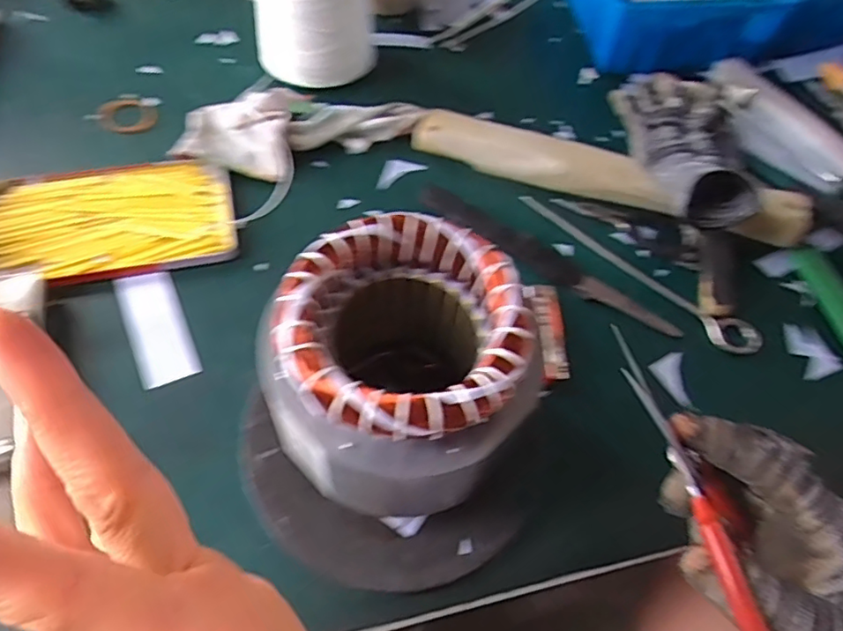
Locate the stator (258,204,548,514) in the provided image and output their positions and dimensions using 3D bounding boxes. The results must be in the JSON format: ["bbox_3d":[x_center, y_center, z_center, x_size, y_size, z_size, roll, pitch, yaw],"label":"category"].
[{"bbox_3d":[-0.010,0.042,0.355,0.131,0.150,0.127,2,59,-3],"label":"stator"}]

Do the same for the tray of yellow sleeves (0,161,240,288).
[{"bbox_3d":[-0.264,-0.078,0.491,0.205,0.022,0.128,-12,60,-11],"label":"tray of yellow sleeves"}]

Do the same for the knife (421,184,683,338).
[{"bbox_3d":[0.106,-0.050,0.507,0.244,0.015,0.034,31,62,14],"label":"knife"}]

